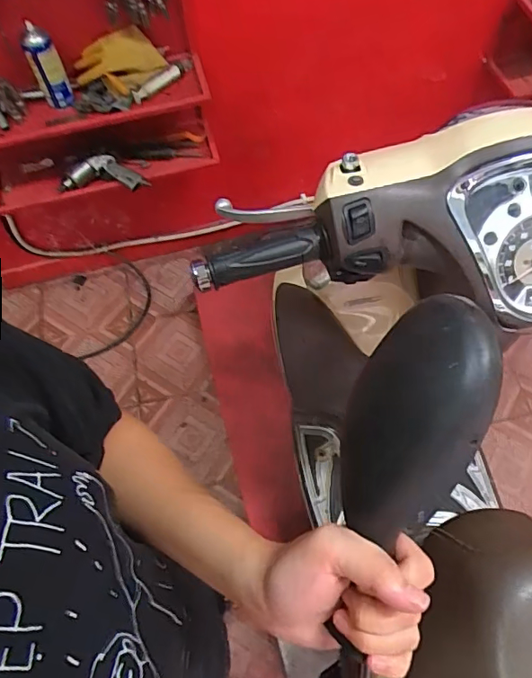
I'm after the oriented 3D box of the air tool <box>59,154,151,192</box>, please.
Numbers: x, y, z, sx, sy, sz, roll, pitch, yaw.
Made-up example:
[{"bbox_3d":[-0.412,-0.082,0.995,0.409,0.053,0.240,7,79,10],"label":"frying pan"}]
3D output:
[{"bbox_3d":[-0.414,-0.424,1.290,0.227,0.059,0.082,-3,65,1],"label":"air tool"}]

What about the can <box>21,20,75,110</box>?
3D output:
[{"bbox_3d":[-0.474,-0.586,1.105,0.067,0.162,0.068,-1,65,2],"label":"can"}]

